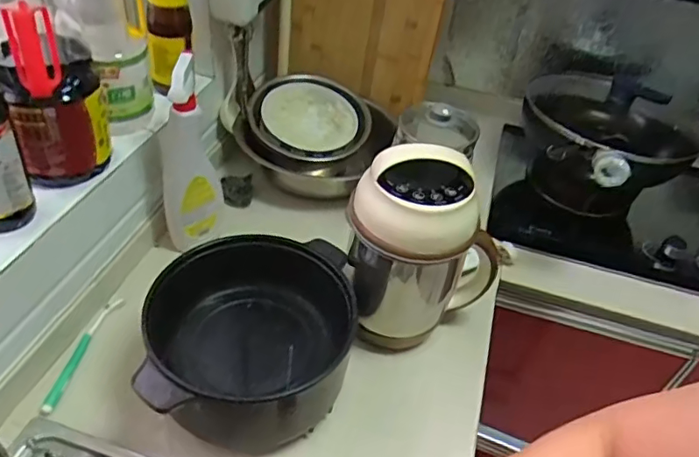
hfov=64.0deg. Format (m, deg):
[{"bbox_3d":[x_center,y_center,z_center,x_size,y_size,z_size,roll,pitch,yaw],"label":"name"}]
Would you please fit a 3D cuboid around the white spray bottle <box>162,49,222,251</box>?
[{"bbox_3d":[-0.244,-0.110,0.844,0.086,0.291,0.072,-8,44,-18],"label":"white spray bottle"}]

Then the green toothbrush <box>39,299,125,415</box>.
[{"bbox_3d":[-0.357,0.162,0.750,0.026,0.023,0.196,10,41,2],"label":"green toothbrush"}]

